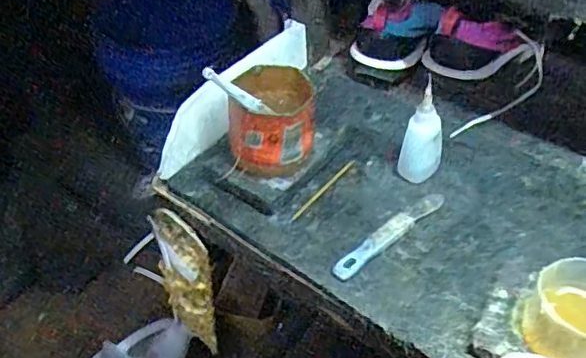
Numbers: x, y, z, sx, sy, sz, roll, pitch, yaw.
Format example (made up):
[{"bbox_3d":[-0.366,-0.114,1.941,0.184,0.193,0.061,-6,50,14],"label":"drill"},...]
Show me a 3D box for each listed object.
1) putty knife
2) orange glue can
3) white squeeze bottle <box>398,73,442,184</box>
[{"bbox_3d":[0.087,0.046,0.507,0.135,0.013,0.019,-36,55,-26],"label":"putty knife"},{"bbox_3d":[-0.021,-0.055,0.548,0.079,0.078,0.084,-7,47,-3],"label":"orange glue can"},{"bbox_3d":[0.120,-0.041,0.528,0.035,0.101,0.030,13,49,15],"label":"white squeeze bottle"}]

